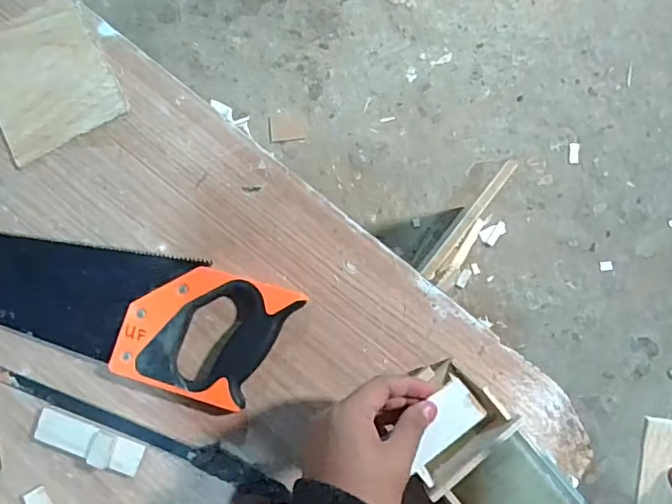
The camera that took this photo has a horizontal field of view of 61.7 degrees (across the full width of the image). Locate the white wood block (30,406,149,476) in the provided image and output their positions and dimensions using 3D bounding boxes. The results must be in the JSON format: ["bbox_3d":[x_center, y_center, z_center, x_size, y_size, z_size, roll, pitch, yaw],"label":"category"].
[{"bbox_3d":[-0.214,0.165,0.489,0.095,0.018,0.030,19,84,4],"label":"white wood block"}]

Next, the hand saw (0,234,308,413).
[{"bbox_3d":[-0.293,0.024,0.506,0.496,0.026,0.107,15,83,4],"label":"hand saw"}]

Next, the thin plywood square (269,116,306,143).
[{"bbox_3d":[-0.114,-0.287,1.315,0.085,0.004,0.063,-1,82,1],"label":"thin plywood square"}]

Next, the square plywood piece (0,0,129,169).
[{"bbox_3d":[-0.280,-0.170,0.541,0.116,0.009,0.139,-27,83,-2],"label":"square plywood piece"}]

